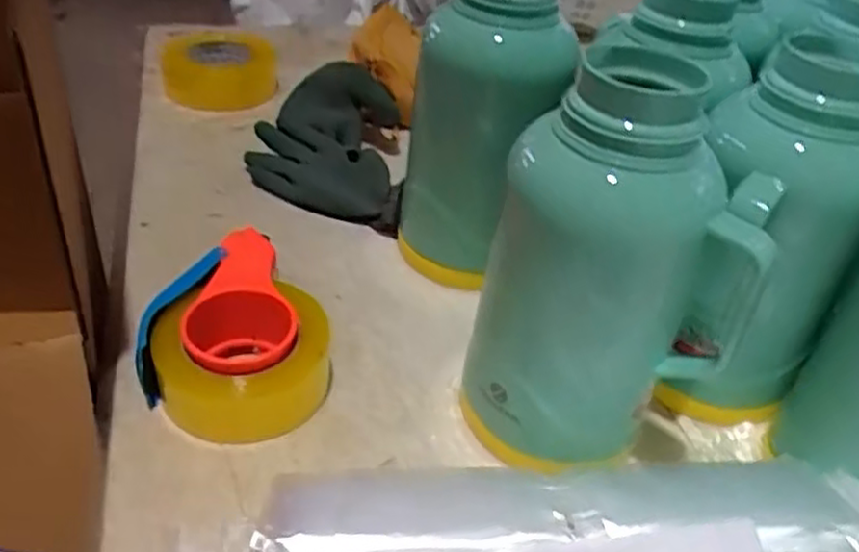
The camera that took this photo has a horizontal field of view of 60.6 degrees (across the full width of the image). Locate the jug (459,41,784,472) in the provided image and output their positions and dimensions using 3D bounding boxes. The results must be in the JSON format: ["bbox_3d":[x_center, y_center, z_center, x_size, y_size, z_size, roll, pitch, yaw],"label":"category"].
[{"bbox_3d":[0.114,0.001,0.454,0.160,0.243,0.102,10,38,4],"label":"jug"}]

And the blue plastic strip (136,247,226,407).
[{"bbox_3d":[-0.180,0.034,0.541,0.019,0.075,0.109,12,38,7],"label":"blue plastic strip"}]

